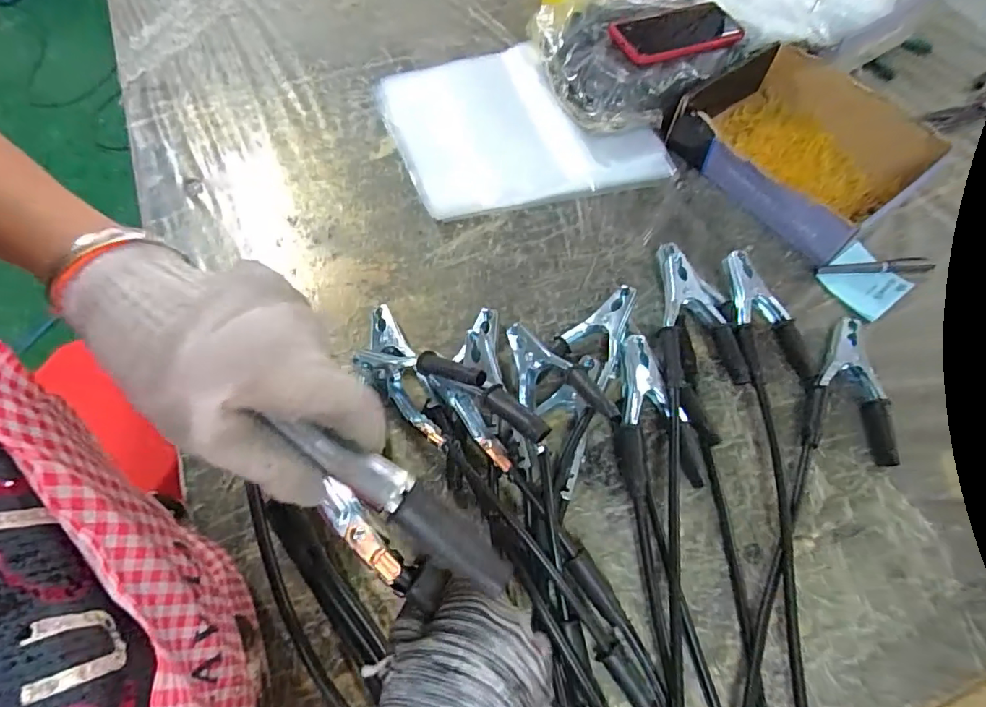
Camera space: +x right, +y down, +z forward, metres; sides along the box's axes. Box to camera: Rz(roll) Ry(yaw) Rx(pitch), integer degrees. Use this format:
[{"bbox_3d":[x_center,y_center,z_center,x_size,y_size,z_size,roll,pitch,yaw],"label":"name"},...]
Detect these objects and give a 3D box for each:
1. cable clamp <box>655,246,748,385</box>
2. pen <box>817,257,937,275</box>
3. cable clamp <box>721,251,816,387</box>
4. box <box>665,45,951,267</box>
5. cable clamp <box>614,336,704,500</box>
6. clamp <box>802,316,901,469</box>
[{"bbox_3d":[0.203,-0.042,0.524,0.082,0.046,0.171,0,65,1],"label":"cable clamp"},{"bbox_3d":[0.425,-0.094,0.567,0.128,0.012,0.017,-3,65,0],"label":"pen"},{"bbox_3d":[0.276,-0.035,0.527,0.082,0.035,0.149,-11,65,-4],"label":"cable clamp"},{"bbox_3d":[0.363,-0.252,0.607,0.217,0.063,0.243,-39,70,-15],"label":"box"},{"bbox_3d":[0.148,0.052,0.480,0.080,0.050,0.158,-4,65,-1],"label":"cable clamp"},{"bbox_3d":[0.351,0.030,0.500,0.079,0.025,0.143,13,66,7],"label":"clamp"}]

